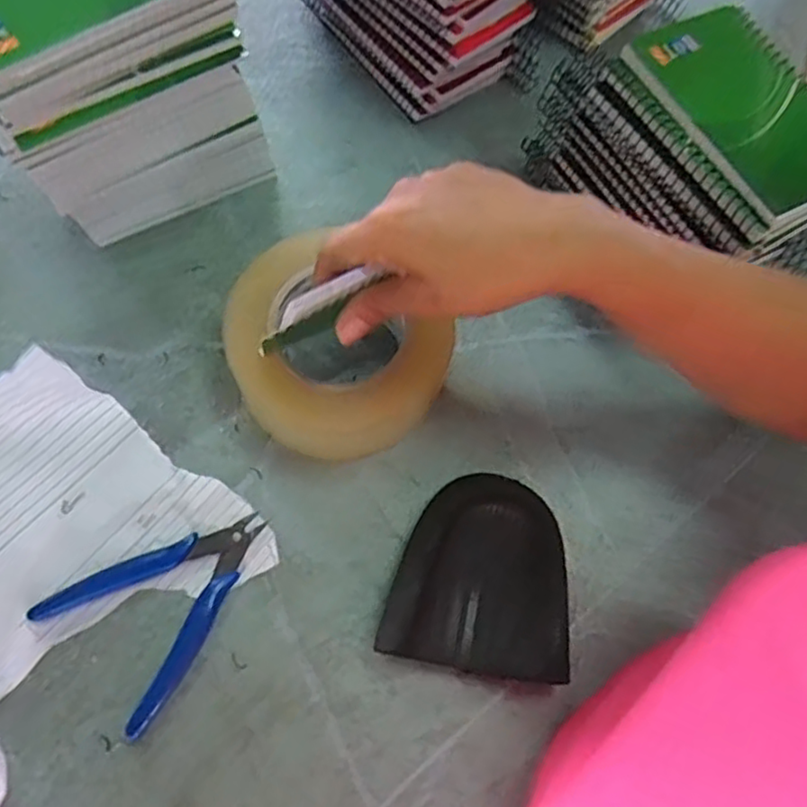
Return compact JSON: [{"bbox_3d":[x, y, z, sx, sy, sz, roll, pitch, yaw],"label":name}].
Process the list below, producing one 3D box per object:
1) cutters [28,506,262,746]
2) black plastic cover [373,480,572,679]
[{"bbox_3d":[-0.124,0.105,0.363,0.115,0.008,0.084,-40,74,-16],"label":"cutters"},{"bbox_3d":[0.045,0.093,0.372,0.094,0.022,0.104,12,68,3],"label":"black plastic cover"}]

